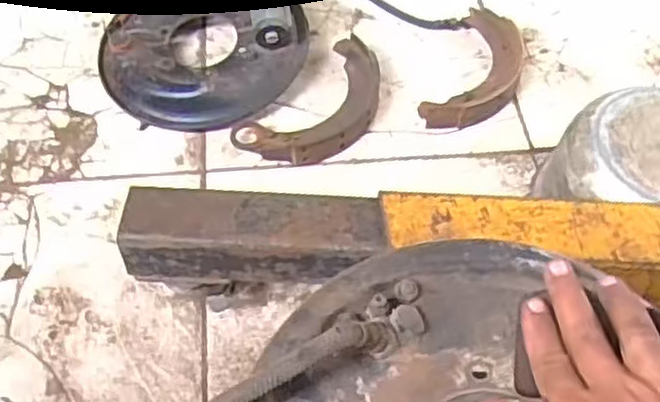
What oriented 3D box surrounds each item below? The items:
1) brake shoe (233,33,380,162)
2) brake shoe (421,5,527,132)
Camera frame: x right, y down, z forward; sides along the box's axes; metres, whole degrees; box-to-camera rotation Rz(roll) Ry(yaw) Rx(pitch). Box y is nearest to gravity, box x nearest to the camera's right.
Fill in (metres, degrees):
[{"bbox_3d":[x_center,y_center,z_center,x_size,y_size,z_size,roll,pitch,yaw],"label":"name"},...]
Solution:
[{"bbox_3d":[-0.005,-0.119,0.935,0.118,0.034,0.221,37,62,21],"label":"brake shoe"},{"bbox_3d":[0.199,-0.171,0.983,0.098,0.032,0.220,22,58,12],"label":"brake shoe"}]

